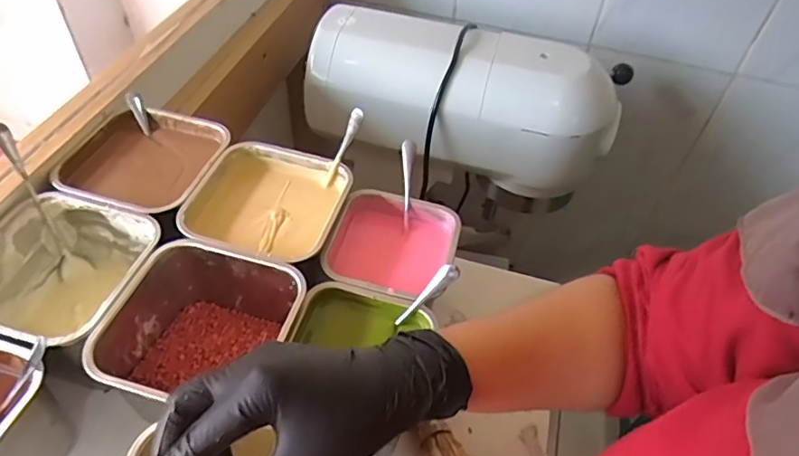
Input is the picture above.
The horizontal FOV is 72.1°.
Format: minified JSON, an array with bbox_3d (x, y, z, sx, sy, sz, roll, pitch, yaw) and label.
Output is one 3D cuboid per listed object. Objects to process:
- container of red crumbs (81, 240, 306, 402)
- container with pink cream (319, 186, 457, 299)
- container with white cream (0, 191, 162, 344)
[{"bbox_3d":[-0.166,0.094,0.461,0.139,0.094,0.143,14,47,10],"label":"container of red crumbs"},{"bbox_3d":[-0.009,0.029,0.544,0.117,0.065,0.118,14,47,9],"label":"container with pink cream"},{"bbox_3d":[-0.292,0.056,0.492,0.138,0.094,0.139,12,46,8],"label":"container with white cream"}]

